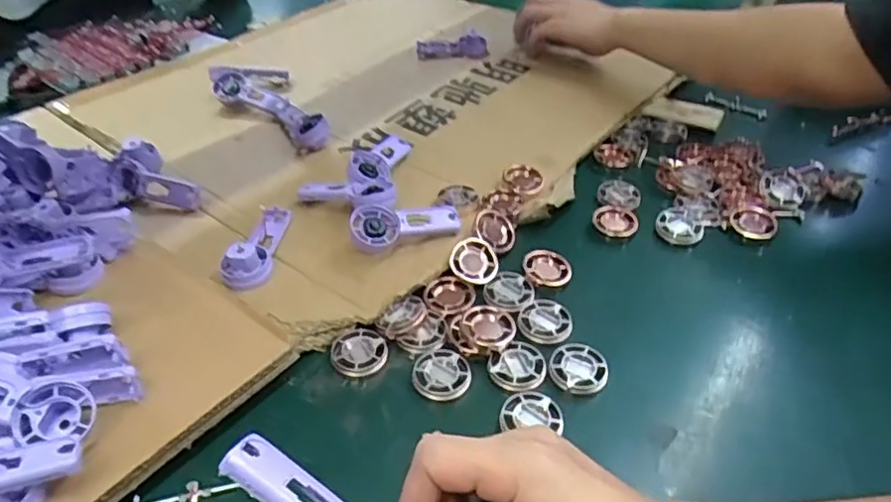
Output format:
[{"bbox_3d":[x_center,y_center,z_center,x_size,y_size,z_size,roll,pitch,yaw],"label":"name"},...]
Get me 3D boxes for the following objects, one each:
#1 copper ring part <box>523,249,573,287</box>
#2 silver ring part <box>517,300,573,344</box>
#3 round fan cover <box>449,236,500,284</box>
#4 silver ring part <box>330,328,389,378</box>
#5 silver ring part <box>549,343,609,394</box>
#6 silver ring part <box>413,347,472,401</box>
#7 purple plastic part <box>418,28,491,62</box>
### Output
[{"bbox_3d":[0.083,0.012,0.506,0.039,0.008,0.036,2,40,3],"label":"copper ring part"},{"bbox_3d":[0.075,0.052,0.467,0.039,0.006,0.039,-1,40,1],"label":"silver ring part"},{"bbox_3d":[0.024,0.008,0.512,0.040,0.011,0.040,4,66,-8],"label":"round fan cover"},{"bbox_3d":[-0.061,0.072,0.446,0.039,0.008,0.039,-3,40,-1],"label":"silver ring part"},{"bbox_3d":[0.093,0.081,0.433,0.039,0.007,0.037,12,42,15],"label":"silver ring part"},{"bbox_3d":[-0.002,0.084,0.431,0.039,0.005,0.039,-1,40,1],"label":"silver ring part"},{"bbox_3d":[0.009,-0.261,0.792,0.089,0.026,0.025,3,41,5],"label":"purple plastic part"}]

